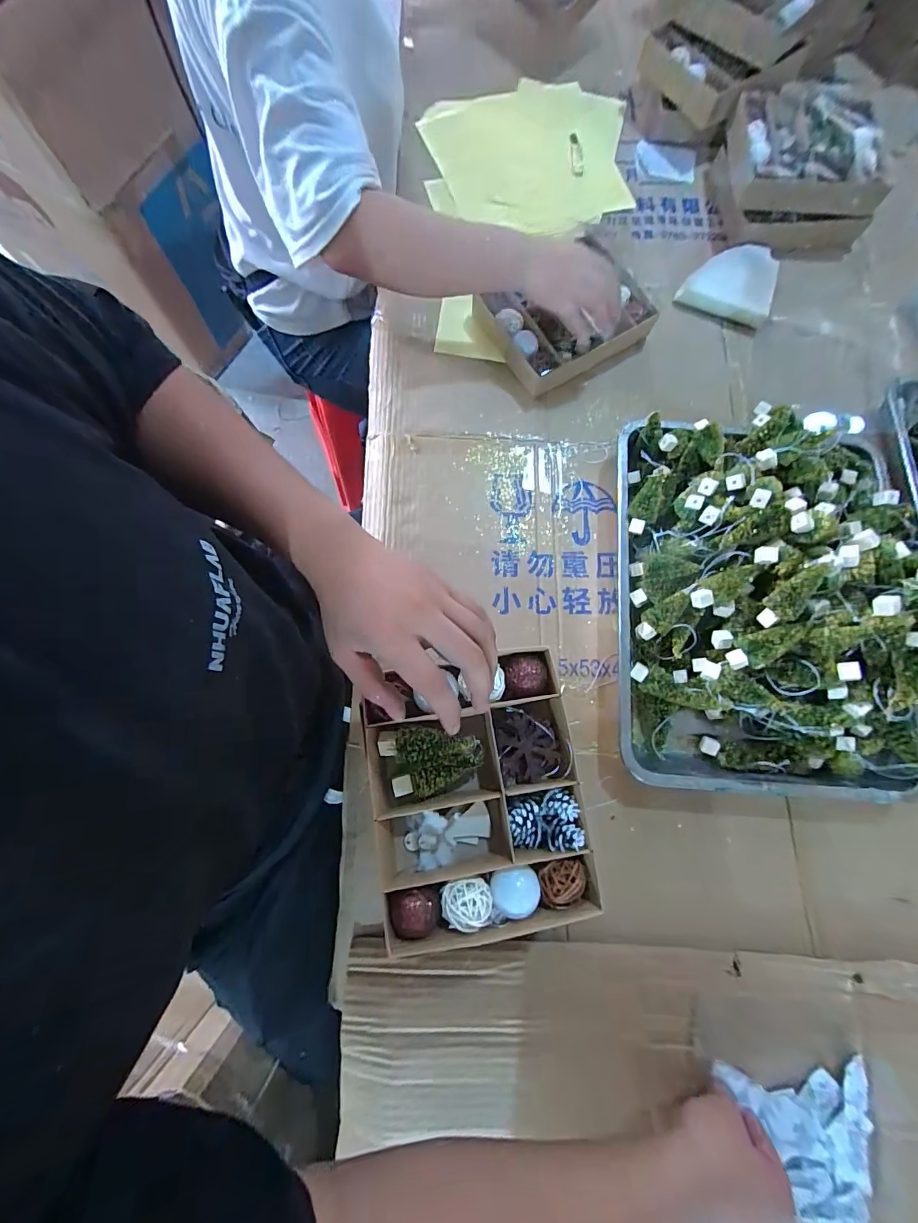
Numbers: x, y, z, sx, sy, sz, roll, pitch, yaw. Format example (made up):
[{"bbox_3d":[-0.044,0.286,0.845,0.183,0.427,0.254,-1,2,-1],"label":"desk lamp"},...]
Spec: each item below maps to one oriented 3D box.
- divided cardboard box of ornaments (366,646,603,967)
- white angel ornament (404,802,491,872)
[{"bbox_3d":[0.013,0.147,0.363,0.166,0.038,0.204,-8,78,-2],"label":"divided cardboard box of ornaments"},{"bbox_3d":[-0.009,0.186,0.364,0.071,0.021,0.044,-11,80,-5],"label":"white angel ornament"}]

